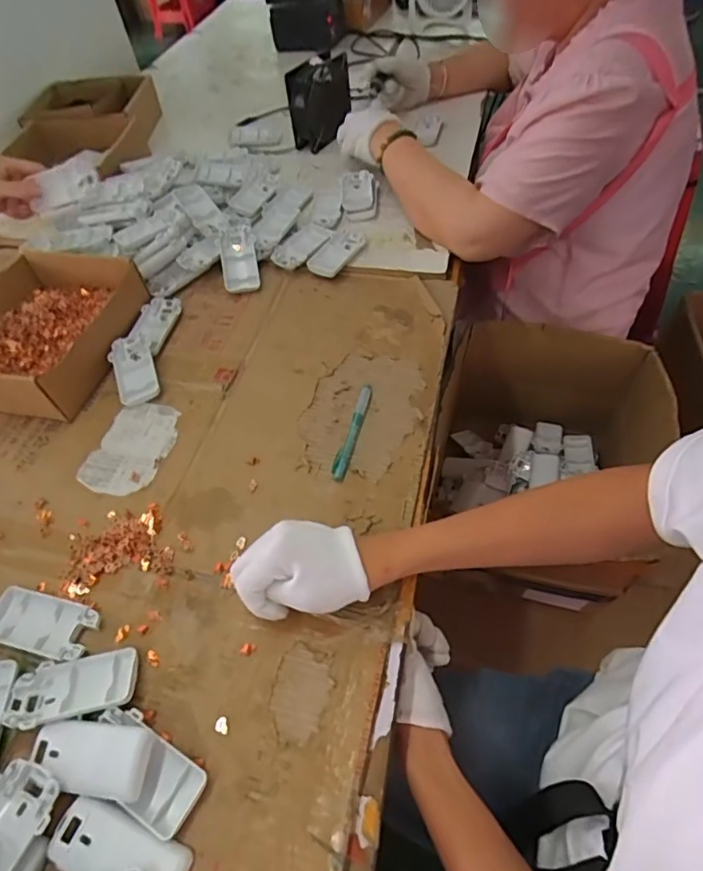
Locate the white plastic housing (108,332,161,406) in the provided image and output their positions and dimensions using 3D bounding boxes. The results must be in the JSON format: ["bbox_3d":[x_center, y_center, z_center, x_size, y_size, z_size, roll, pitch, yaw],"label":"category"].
[{"bbox_3d":[-0.256,-0.080,0.629,0.049,0.021,0.095,-22,57,-14],"label":"white plastic housing"}]

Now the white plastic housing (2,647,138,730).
[{"bbox_3d":[-0.220,0.199,0.422,0.096,0.010,0.050,-14,37,-5],"label":"white plastic housing"}]

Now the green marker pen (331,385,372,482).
[{"bbox_3d":[0.002,-0.005,0.568,0.014,0.008,0.126,12,56,10],"label":"green marker pen"}]

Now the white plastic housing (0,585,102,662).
[{"bbox_3d":[-0.265,0.161,0.458,0.092,0.009,0.046,12,56,10],"label":"white plastic housing"}]

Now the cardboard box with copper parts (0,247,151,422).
[{"bbox_3d":[-0.380,-0.126,0.658,0.191,0.071,0.219,11,55,11],"label":"cardboard box with copper parts"}]

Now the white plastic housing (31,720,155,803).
[{"bbox_3d":[-0.190,0.235,0.390,0.089,0.016,0.044,6,55,5],"label":"white plastic housing"}]

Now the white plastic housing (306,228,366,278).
[{"bbox_3d":[-0.017,-0.254,0.746,0.048,0.023,0.098,27,60,19],"label":"white plastic housing"}]

